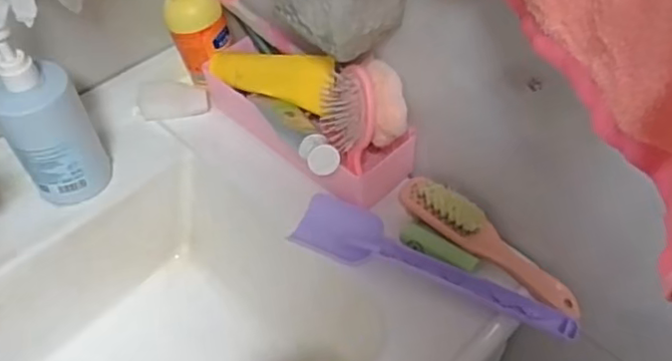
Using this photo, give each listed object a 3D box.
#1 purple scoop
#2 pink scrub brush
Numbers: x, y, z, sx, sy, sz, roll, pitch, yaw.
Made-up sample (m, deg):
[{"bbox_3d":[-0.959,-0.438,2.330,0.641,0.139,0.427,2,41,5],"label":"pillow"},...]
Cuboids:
[{"bbox_3d":[0.084,0.073,0.550,0.254,0.014,0.059,18,51,17],"label":"purple scoop"},{"bbox_3d":[0.133,0.052,0.549,0.184,0.036,0.035,32,57,26],"label":"pink scrub brush"}]

